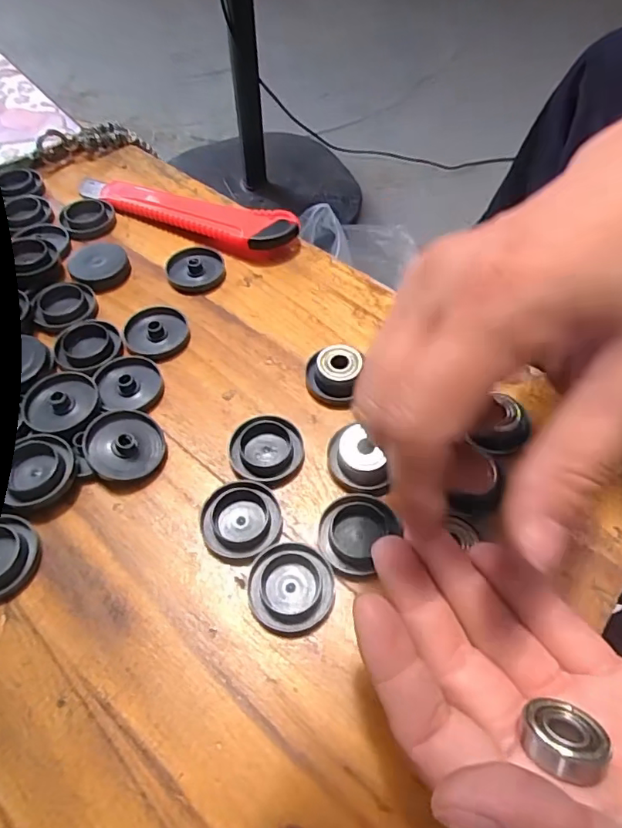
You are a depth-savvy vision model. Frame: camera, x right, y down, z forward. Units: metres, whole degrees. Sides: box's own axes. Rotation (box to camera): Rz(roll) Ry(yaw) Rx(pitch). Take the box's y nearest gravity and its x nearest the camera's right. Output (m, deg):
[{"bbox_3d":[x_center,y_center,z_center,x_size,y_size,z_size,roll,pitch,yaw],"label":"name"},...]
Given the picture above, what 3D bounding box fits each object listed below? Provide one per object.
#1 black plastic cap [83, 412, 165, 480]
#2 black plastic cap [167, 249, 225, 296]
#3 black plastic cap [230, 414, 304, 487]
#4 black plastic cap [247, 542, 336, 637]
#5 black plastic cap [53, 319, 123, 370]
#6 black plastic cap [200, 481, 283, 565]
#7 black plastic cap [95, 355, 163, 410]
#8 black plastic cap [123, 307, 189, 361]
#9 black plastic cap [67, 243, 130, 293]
[{"bbox_3d":[-0.083,0.014,0.231,0.032,0.012,0.032,1,56,-1],"label":"black plastic cap"},{"bbox_3d":[-0.067,-0.084,0.301,0.032,0.006,0.035,1,56,-1],"label":"black plastic cap"},{"bbox_3d":[-0.019,0.016,0.232,0.031,0.007,0.031,1,56,-1],"label":"black plastic cap"},{"bbox_3d":[-0.008,0.066,0.199,0.032,0.004,0.033,5,56,2],"label":"black plastic cap"},{"bbox_3d":[-0.114,-0.035,0.266,0.031,0.006,0.034,1,56,-1],"label":"black plastic cap"},{"bbox_3d":[-0.028,0.045,0.214,0.032,0.005,0.032,2,56,0],"label":"black plastic cap"},{"bbox_3d":[-0.089,-0.016,0.253,0.029,0.004,0.030,1,56,-1],"label":"black plastic cap"},{"bbox_3d":[-0.081,-0.043,0.272,0.031,0.006,0.033,1,56,-1],"label":"black plastic cap"},{"bbox_3d":[-0.122,-0.085,0.300,0.032,0.011,0.032,1,56,-1],"label":"black plastic cap"}]

